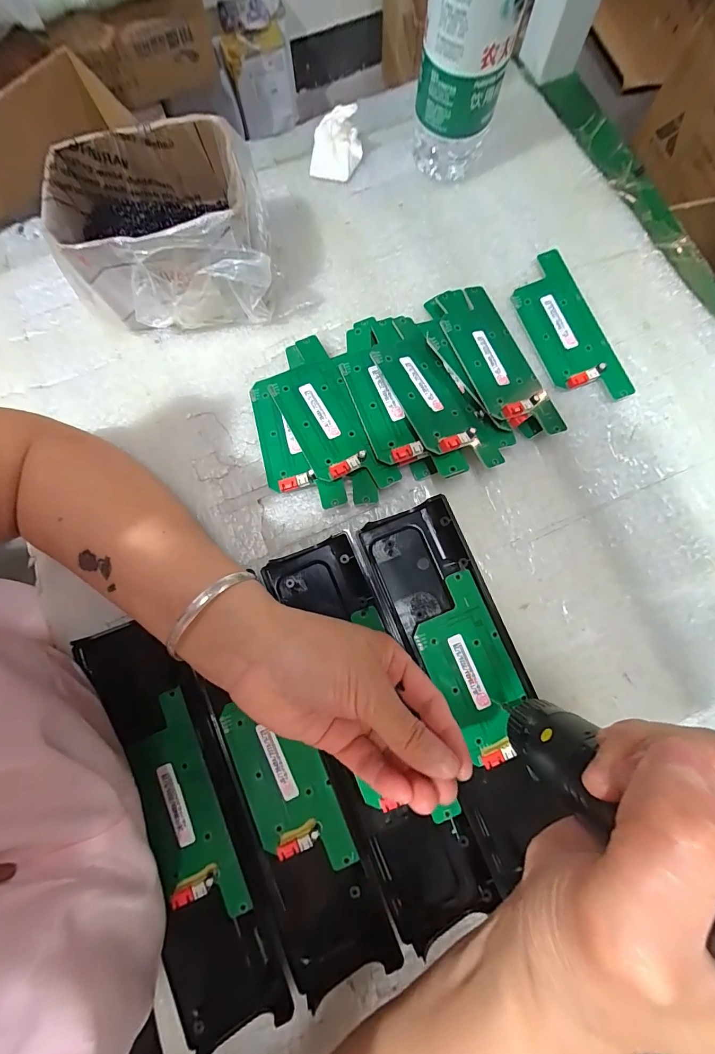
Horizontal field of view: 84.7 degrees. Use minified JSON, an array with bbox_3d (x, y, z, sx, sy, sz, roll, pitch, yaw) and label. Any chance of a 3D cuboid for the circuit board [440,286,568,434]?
[{"bbox_3d":[0.103,-0.125,0.293,0.054,0.010,0.133,-17,73,-18],"label":"circuit board"}]

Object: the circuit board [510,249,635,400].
[{"bbox_3d":[0.166,-0.158,0.312,0.054,0.008,0.132,-21,80,-4],"label":"circuit board"}]

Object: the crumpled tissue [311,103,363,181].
[{"bbox_3d":[-0.019,-0.324,0.329,0.043,0.033,0.032,0,79,-1],"label":"crumpled tissue"}]

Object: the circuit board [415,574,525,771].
[{"bbox_3d":[0.075,0.093,0.264,0.053,0.014,0.113,-23,80,-5],"label":"circuit board"}]

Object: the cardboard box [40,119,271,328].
[{"bbox_3d":[-0.135,-0.212,0.289,0.133,0.080,0.103,-9,80,-2],"label":"cardboard box"}]

